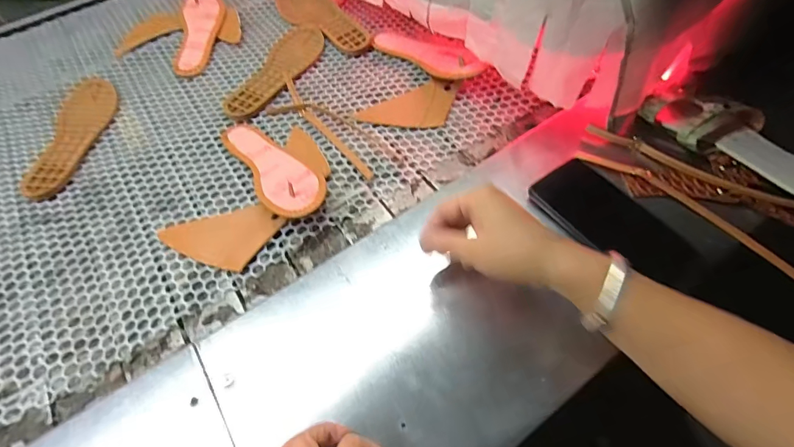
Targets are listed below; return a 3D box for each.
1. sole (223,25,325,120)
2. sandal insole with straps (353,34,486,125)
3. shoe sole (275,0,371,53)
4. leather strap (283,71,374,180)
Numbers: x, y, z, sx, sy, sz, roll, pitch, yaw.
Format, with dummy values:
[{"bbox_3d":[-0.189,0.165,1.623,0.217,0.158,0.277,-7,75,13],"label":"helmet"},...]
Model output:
[{"bbox_3d":[-0.191,-0.252,0.656,0.085,0.008,0.235,16,60,14],"label":"sole"},{"bbox_3d":[0.002,-0.226,0.608,0.209,0.040,0.173,36,66,24],"label":"sandal insole with straps"},{"bbox_3d":[-0.139,-0.368,0.724,0.090,0.011,0.247,-30,60,-15],"label":"shoe sole"},{"bbox_3d":[-0.106,-0.141,0.566,0.018,0.026,0.233,-32,61,-16],"label":"leather strap"}]

